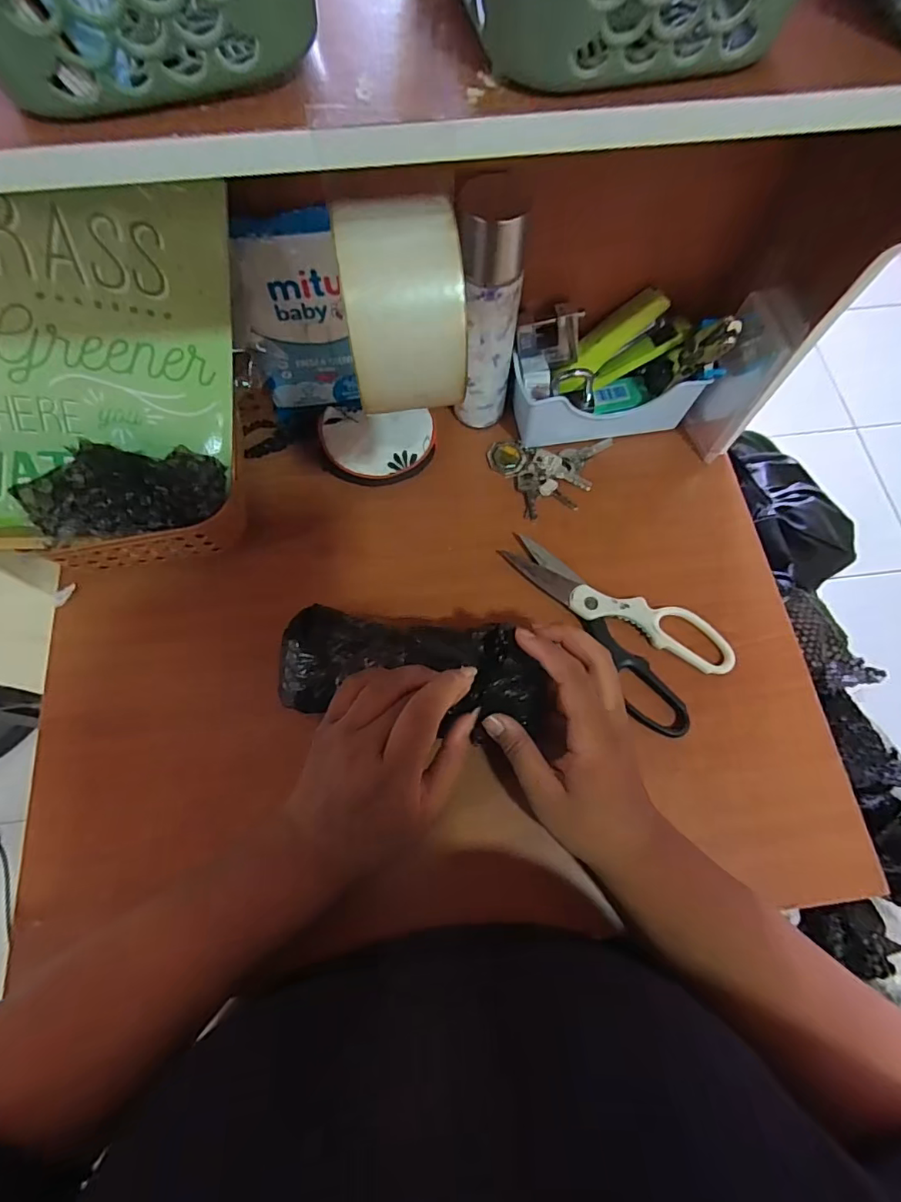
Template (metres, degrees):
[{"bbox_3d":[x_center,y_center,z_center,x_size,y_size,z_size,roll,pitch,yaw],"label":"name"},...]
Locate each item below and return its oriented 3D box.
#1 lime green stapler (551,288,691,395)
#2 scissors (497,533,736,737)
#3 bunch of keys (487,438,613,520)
[{"bbox_3d":[0.145,-0.221,0.459,0.104,0.051,0.028,-32,41,29],"label":"lime green stapler"},{"bbox_3d":[0.128,0.012,0.428,0.193,0.015,0.093,42,74,13],"label":"scissors"},{"bbox_3d":[0.092,-0.112,0.476,0.109,0.010,0.079,-1,70,-2],"label":"bunch of keys"}]

